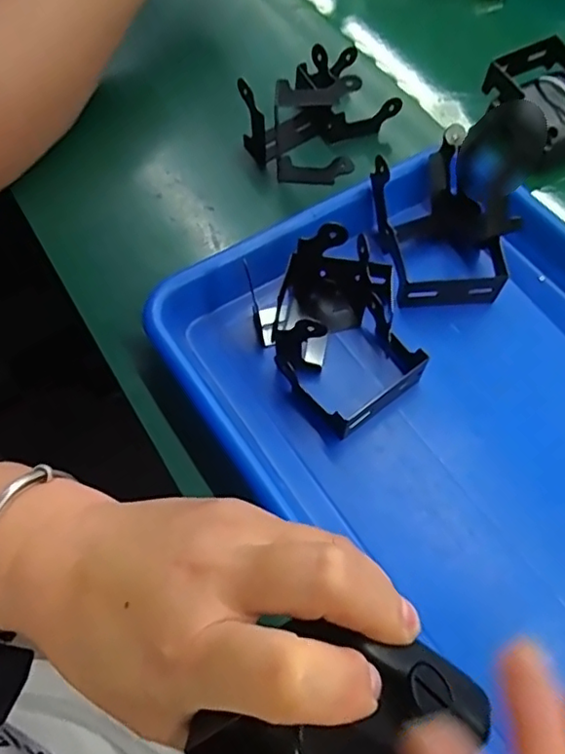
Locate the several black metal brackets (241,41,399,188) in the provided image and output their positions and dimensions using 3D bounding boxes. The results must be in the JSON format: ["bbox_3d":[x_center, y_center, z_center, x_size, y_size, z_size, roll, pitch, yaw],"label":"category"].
[{"bbox_3d":[0.026,-0.185,0.402,0.068,0.083,0.096,39,68,18],"label":"several black metal brackets"}]

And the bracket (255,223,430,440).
[{"bbox_3d":[0.032,-0.029,0.328,0.082,0.056,0.092,-35,67,-17],"label":"bracket"}]

